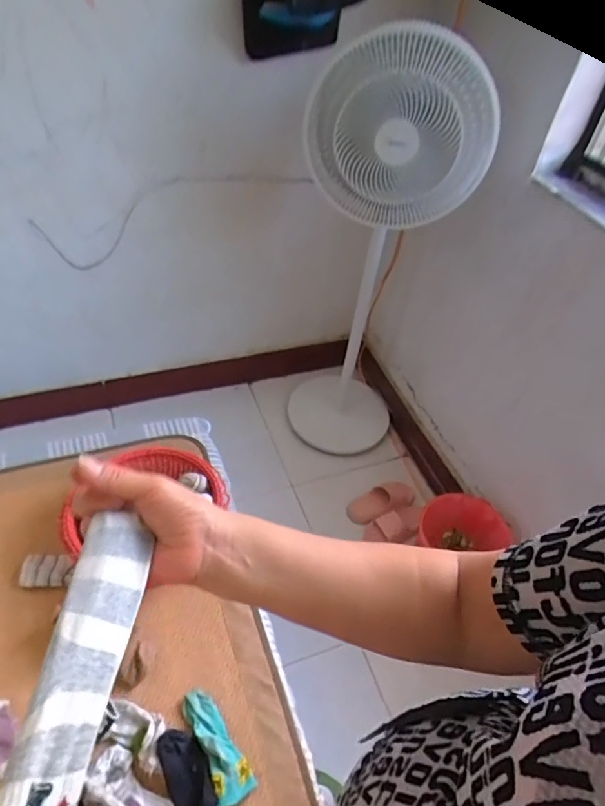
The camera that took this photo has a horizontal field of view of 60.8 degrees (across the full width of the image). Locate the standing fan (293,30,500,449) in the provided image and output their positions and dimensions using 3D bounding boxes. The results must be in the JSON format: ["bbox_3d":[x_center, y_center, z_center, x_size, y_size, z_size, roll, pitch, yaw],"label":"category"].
[{"bbox_3d":[0.184,-0.318,1.451,0.406,1.155,0.458,9,46,1],"label":"standing fan"}]

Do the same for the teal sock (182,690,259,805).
[{"bbox_3d":[-0.128,0.499,0.758,0.055,0.021,0.160,-24,54,-27],"label":"teal sock"}]

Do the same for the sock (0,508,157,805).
[{"bbox_3d":[-0.130,0.159,0.307,0.046,0.013,0.201,30,40,-25],"label":"sock"}]

